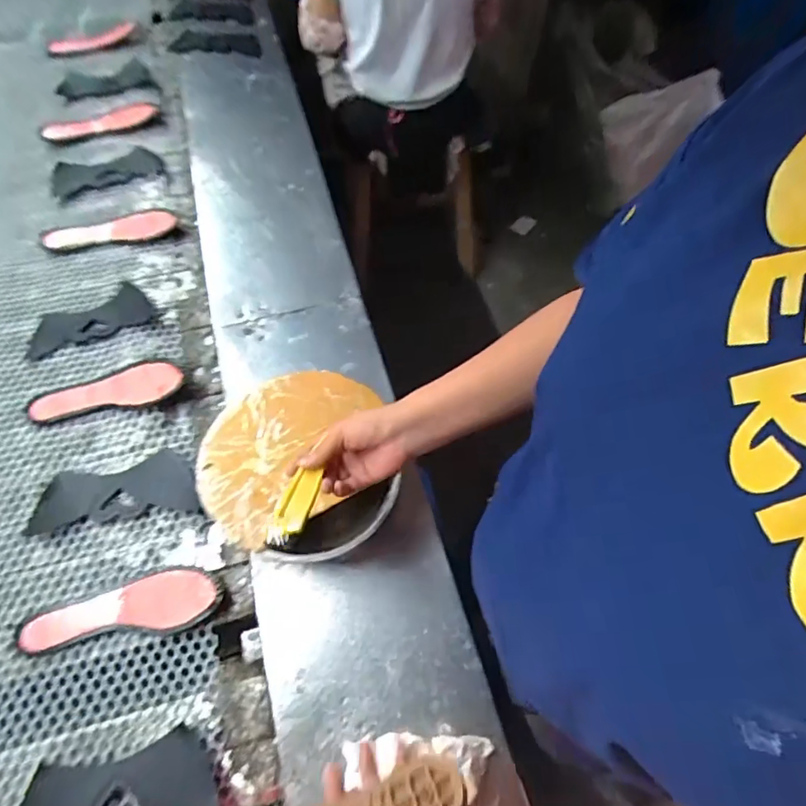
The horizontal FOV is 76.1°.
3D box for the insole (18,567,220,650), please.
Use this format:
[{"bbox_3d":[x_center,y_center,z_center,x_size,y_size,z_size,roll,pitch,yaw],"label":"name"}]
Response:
[{"bbox_3d":[-0.341,0.249,0.633,0.221,0.027,0.069,-8,63,-4],"label":"insole"}]

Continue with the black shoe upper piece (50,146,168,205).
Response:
[{"bbox_3d":[-0.592,-0.462,1.030,0.204,0.014,0.087,-25,80,-20],"label":"black shoe upper piece"}]

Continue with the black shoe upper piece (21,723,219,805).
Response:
[{"bbox_3d":[-0.305,0.418,0.550,0.205,0.011,0.088,-11,63,-5],"label":"black shoe upper piece"}]

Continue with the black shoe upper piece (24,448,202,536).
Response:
[{"bbox_3d":[-0.391,0.119,0.703,0.214,0.009,0.085,-8,63,-4],"label":"black shoe upper piece"}]

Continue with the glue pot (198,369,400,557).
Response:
[{"bbox_3d":[-0.130,0.087,0.665,0.224,0.090,0.237,0,62,0],"label":"glue pot"}]

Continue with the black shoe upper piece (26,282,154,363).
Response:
[{"bbox_3d":[-0.509,-0.137,0.836,0.194,0.021,0.092,-22,65,-11],"label":"black shoe upper piece"}]

